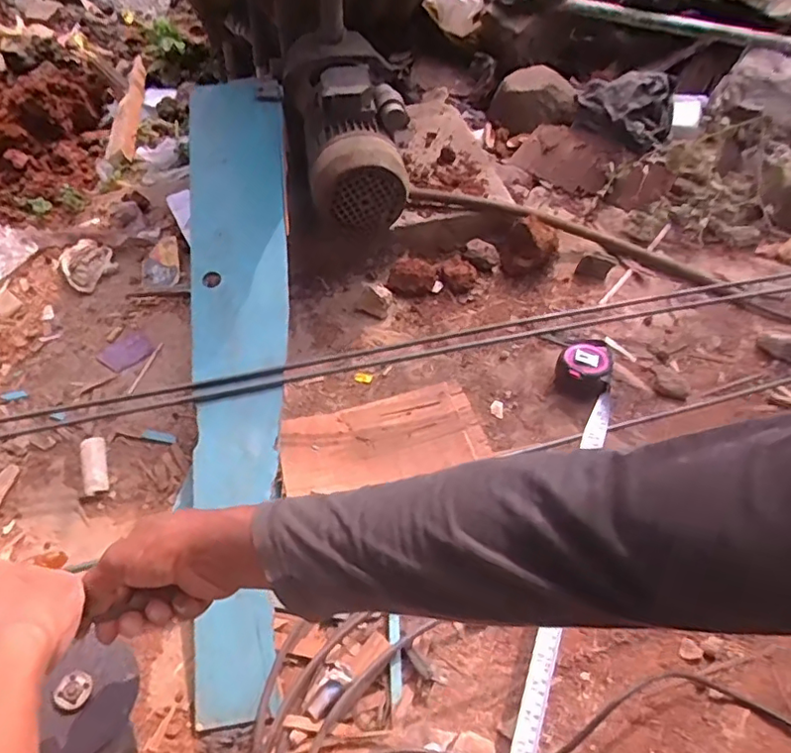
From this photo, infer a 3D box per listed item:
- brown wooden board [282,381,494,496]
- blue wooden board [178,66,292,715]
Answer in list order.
[{"bbox_3d":[-0.018,0.079,0.740,0.247,0.015,0.117,-12,54,-10],"label":"brown wooden board"},{"bbox_3d":[-0.199,-0.047,0.725,0.134,0.032,0.832,-4,68,-5],"label":"blue wooden board"}]

